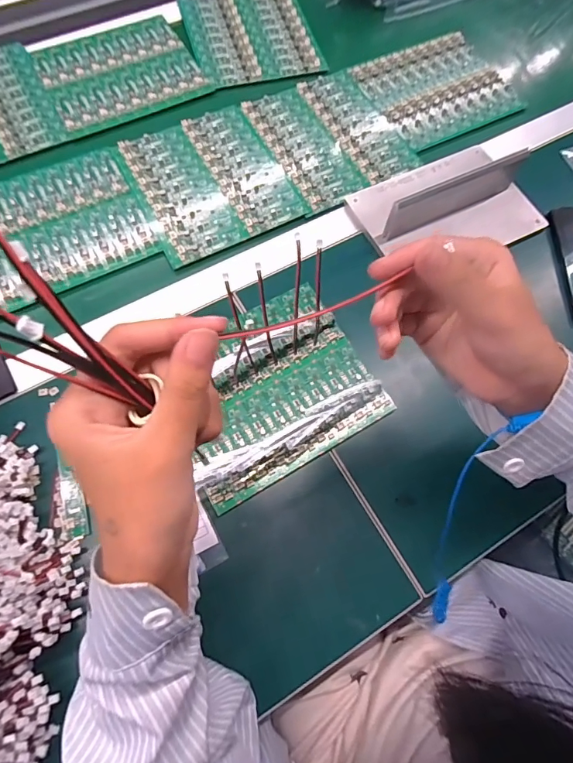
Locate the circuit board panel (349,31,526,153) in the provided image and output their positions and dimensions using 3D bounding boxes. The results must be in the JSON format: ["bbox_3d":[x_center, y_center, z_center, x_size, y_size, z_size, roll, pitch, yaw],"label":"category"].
[{"bbox_3d":[0.205,-0.400,0.588,0.183,0.010,0.162,-25,73,-10],"label":"circuit board panel"}]

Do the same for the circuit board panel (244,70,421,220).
[{"bbox_3d":[0.056,-0.314,0.554,0.162,0.006,0.195,-24,73,-10],"label":"circuit board panel"}]

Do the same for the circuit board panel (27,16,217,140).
[{"bbox_3d":[-0.219,-0.413,0.577,0.196,0.007,0.168,-26,73,-11],"label":"circuit board panel"}]

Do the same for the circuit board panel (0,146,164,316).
[{"bbox_3d":[-0.266,-0.180,0.492,0.201,0.015,0.176,-25,73,-10],"label":"circuit board panel"}]

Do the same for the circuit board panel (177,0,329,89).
[{"bbox_3d":[-0.052,-0.497,0.614,0.168,0.006,0.190,-15,71,-7],"label":"circuit board panel"}]

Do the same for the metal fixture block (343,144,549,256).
[{"bbox_3d":[0.189,-0.210,0.491,0.202,0.058,0.139,-24,73,-10],"label":"metal fixture block"}]

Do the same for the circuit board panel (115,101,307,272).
[{"bbox_3d":[-0.094,-0.244,0.522,0.167,0.005,0.195,-27,73,-11],"label":"circuit board panel"}]

